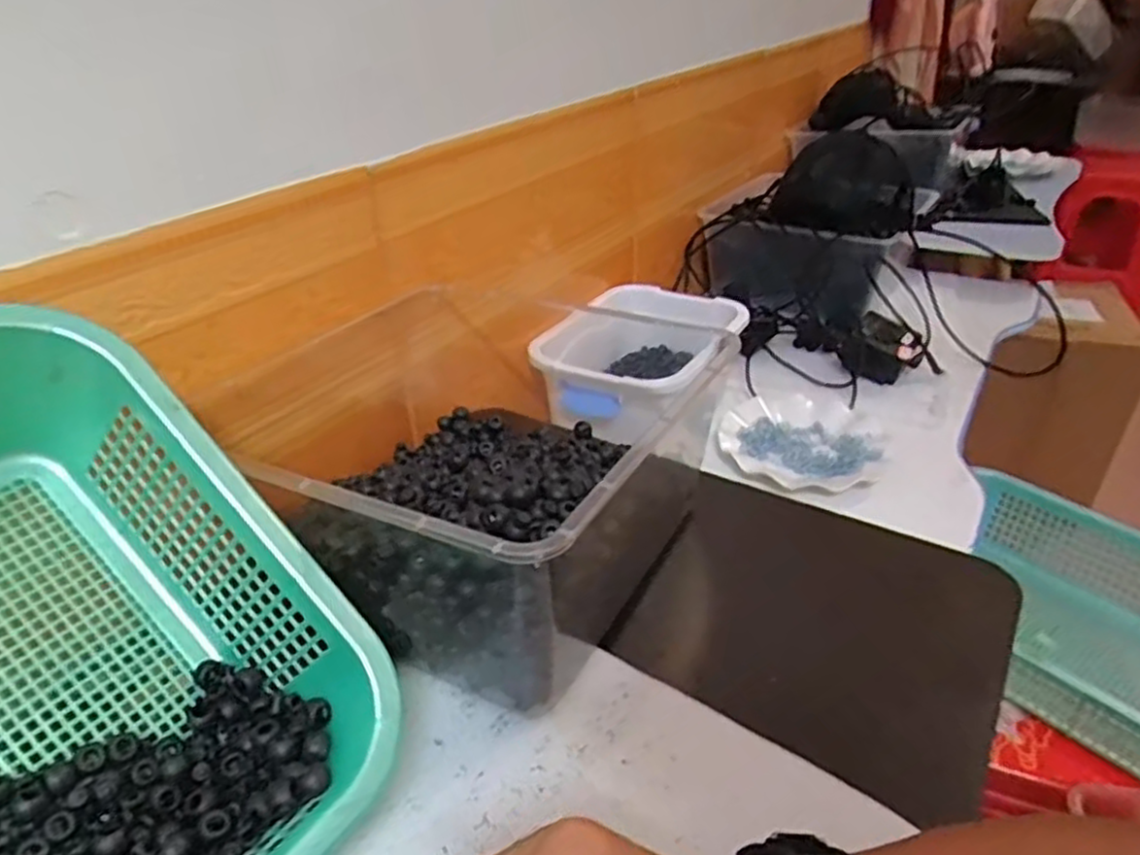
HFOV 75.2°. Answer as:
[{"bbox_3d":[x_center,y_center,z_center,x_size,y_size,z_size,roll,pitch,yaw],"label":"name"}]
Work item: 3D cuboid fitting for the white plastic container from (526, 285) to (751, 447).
[{"bbox_3d":[0.086,-0.074,0.906,0.185,0.119,0.258,15,36,24],"label":"white plastic container"}]

